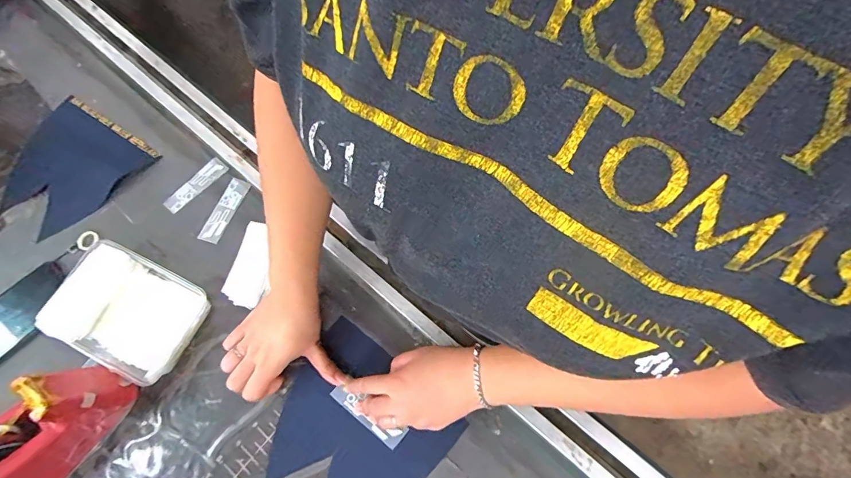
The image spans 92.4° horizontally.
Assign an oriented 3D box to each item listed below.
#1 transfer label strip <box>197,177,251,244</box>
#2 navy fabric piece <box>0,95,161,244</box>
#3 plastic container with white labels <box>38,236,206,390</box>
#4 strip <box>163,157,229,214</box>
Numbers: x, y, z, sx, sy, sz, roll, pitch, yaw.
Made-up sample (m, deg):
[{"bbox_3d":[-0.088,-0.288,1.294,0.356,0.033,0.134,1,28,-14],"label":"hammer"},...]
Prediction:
[{"bbox_3d":[-0.272,-0.039,0.551,0.028,0.004,0.094,23,72,-1],"label":"transfer label strip"},{"bbox_3d":[-0.505,-0.097,0.576,0.173,0.012,0.178,33,75,10],"label":"navy fabric piece"},{"bbox_3d":[-0.358,0.087,0.494,0.168,0.040,0.124,24,74,8],"label":"plastic container with white labels"},{"bbox_3d":[-0.321,-0.076,0.570,0.031,0.004,0.095,42,77,12],"label":"strip"}]

